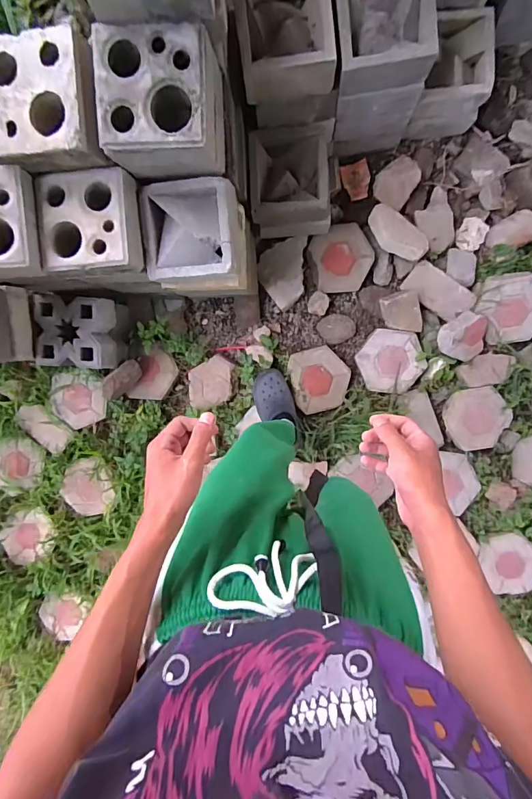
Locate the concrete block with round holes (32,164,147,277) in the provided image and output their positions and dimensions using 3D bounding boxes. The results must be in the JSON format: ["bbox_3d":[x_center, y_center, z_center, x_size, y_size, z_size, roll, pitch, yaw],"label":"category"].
[{"bbox_3d":[-0.378,-0.370,0.908,0.220,0.084,0.194,-4,97,-1],"label":"concrete block with round holes"}]

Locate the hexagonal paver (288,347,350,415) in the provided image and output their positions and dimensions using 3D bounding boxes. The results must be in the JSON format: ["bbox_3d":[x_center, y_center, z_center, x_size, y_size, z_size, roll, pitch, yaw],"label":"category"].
[{"bbox_3d":[0.173,-0.064,1.323,0.176,0.034,0.196,-15,97,0],"label":"hexagonal paver"}]

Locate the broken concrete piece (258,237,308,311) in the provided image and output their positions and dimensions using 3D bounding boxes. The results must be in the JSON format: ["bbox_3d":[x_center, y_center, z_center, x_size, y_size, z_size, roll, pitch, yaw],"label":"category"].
[{"bbox_3d":[0.051,-0.391,1.306,0.141,0.056,0.213,6,114,15],"label":"broken concrete piece"}]

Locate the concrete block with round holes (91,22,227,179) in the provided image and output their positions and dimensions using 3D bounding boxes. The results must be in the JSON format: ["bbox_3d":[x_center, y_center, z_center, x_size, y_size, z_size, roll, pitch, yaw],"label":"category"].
[{"bbox_3d":[-0.195,-0.555,0.794,0.219,0.157,0.216,-1,97,-2],"label":"concrete block with round holes"}]

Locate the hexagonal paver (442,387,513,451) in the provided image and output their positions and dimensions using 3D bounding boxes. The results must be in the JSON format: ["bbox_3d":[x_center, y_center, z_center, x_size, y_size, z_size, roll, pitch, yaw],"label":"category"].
[{"bbox_3d":[0.694,0.062,1.358,0.197,0.037,0.204,-12,97,0],"label":"hexagonal paver"}]

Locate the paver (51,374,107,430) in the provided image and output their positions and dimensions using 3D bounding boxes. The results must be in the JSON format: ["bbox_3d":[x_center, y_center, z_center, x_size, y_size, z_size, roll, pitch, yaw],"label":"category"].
[{"bbox_3d":[-0.635,0.003,1.406,0.187,0.048,0.182,9,108,3],"label":"paver"}]

